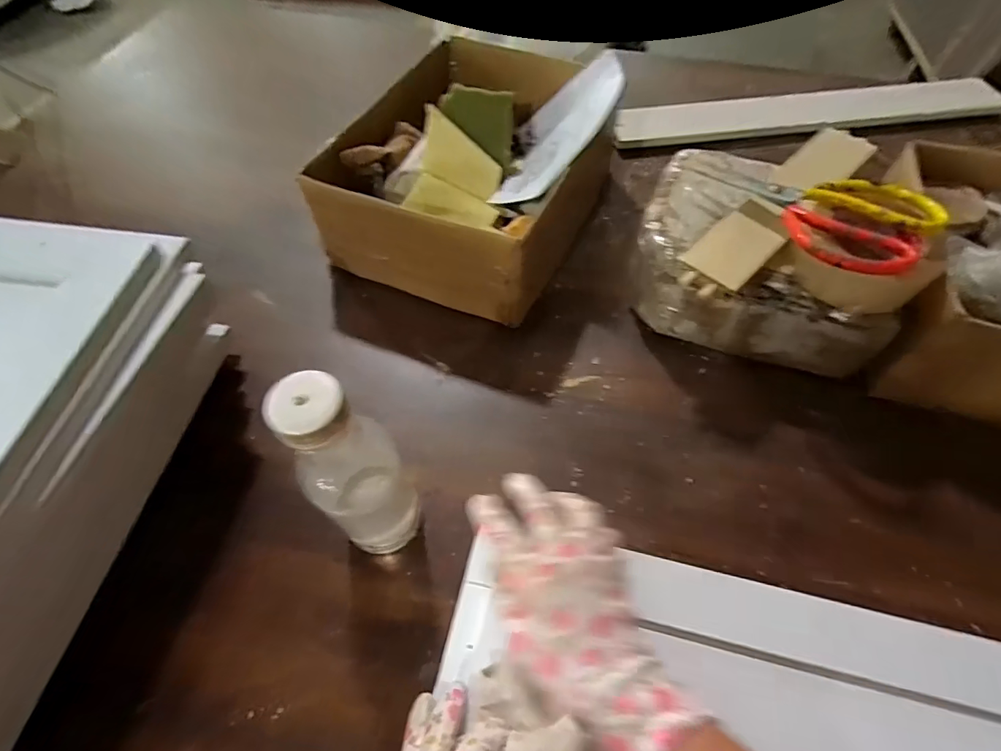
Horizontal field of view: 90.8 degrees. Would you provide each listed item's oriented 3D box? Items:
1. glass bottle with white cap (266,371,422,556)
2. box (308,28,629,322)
[{"bbox_3d":[-0.094,0.071,0.334,0.057,0.202,0.050,-37,65,-21],"label":"glass bottle with white cap"},{"bbox_3d":[-0.021,-0.229,0.568,0.253,0.129,0.341,24,61,14],"label":"box"}]

